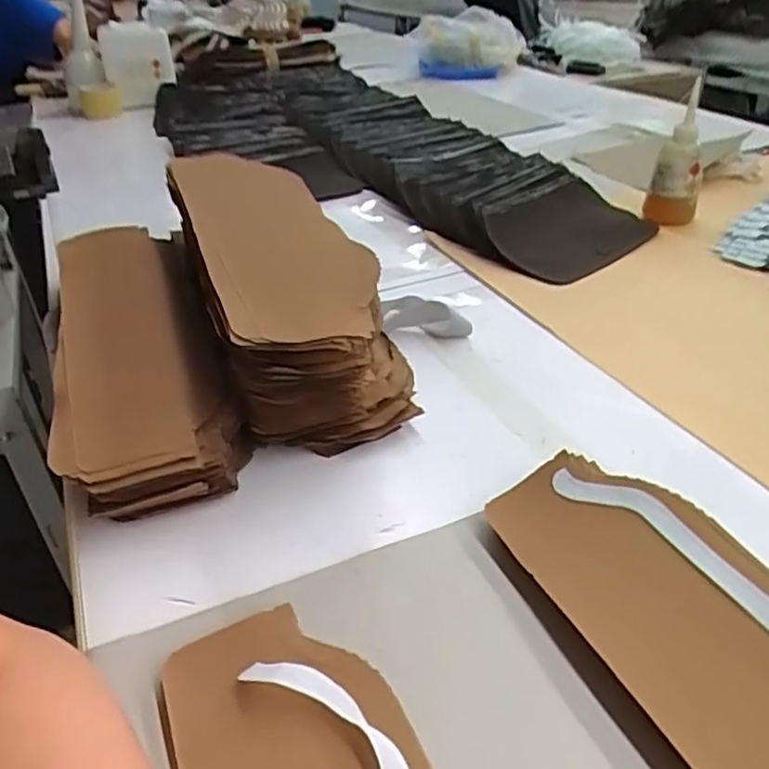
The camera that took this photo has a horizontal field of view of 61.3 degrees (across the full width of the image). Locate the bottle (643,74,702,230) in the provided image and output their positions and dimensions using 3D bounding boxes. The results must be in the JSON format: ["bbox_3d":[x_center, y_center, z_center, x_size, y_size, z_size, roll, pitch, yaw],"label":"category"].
[{"bbox_3d":[0.382,-0.290,0.841,0.063,0.158,0.053,13,37,20],"label":"bottle"}]

